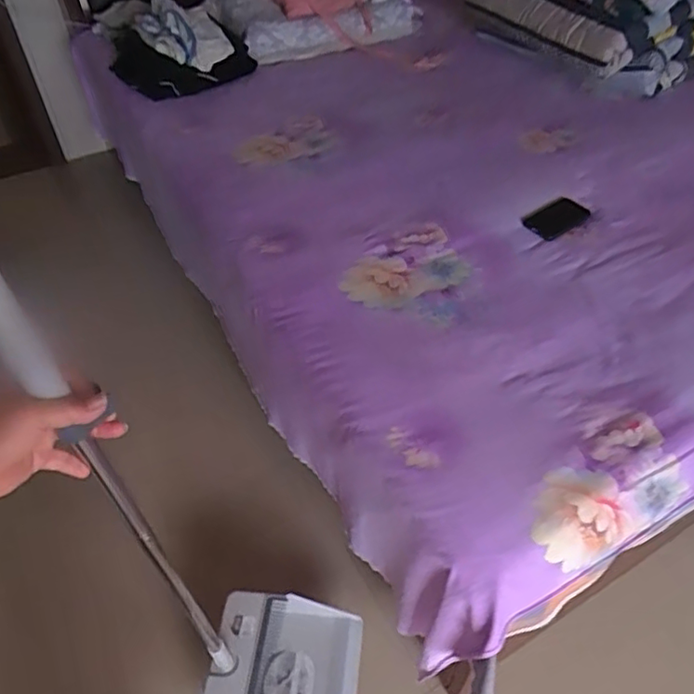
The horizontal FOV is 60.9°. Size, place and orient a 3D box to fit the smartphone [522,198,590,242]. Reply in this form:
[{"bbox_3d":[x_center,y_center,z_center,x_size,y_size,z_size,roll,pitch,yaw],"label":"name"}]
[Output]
[{"bbox_3d":[0.463,-0.286,1.305,0.151,0.012,0.089,-30,56,-24],"label":"smartphone"}]

